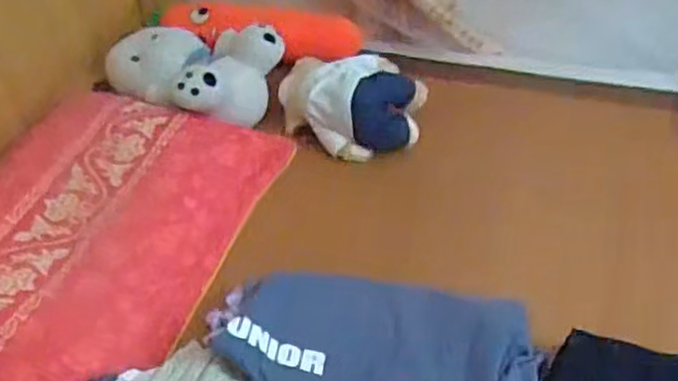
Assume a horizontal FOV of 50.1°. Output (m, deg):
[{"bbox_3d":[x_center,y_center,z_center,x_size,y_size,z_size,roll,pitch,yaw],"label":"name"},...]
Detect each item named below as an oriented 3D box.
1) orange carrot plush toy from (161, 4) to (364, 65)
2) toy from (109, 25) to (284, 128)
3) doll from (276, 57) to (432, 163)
[{"bbox_3d":[-0.148,-0.323,1.463,0.395,0.092,0.090,6,42,-9],"label":"orange carrot plush toy"},{"bbox_3d":[-0.280,-0.207,1.319,0.298,0.131,0.234,11,45,17],"label":"toy"},{"bbox_3d":[0.026,-0.157,1.292,0.257,0.117,0.184,-7,43,-1],"label":"doll"}]

